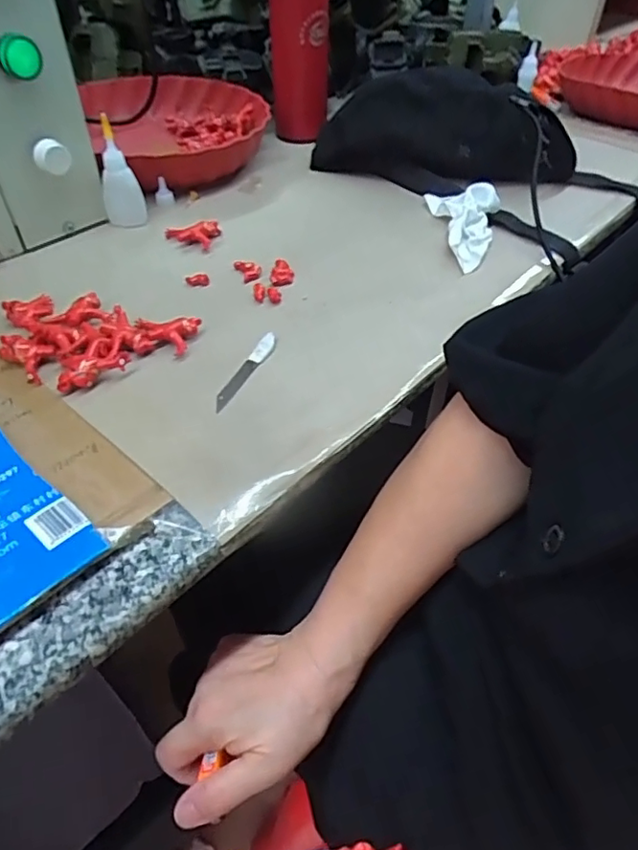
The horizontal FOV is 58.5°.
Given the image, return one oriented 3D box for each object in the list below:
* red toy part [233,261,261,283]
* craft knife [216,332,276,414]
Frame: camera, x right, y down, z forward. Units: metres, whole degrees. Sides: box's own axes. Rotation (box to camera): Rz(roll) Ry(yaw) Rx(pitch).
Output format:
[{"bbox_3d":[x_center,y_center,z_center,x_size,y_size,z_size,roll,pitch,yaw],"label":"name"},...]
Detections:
[{"bbox_3d":[-0.060,-0.131,0.481,0.017,0.010,0.023,-20,51,-21],"label":"red toy part"},{"bbox_3d":[-0.049,-0.037,0.386,0.012,0.004,0.078,28,55,4],"label":"craft knife"}]

